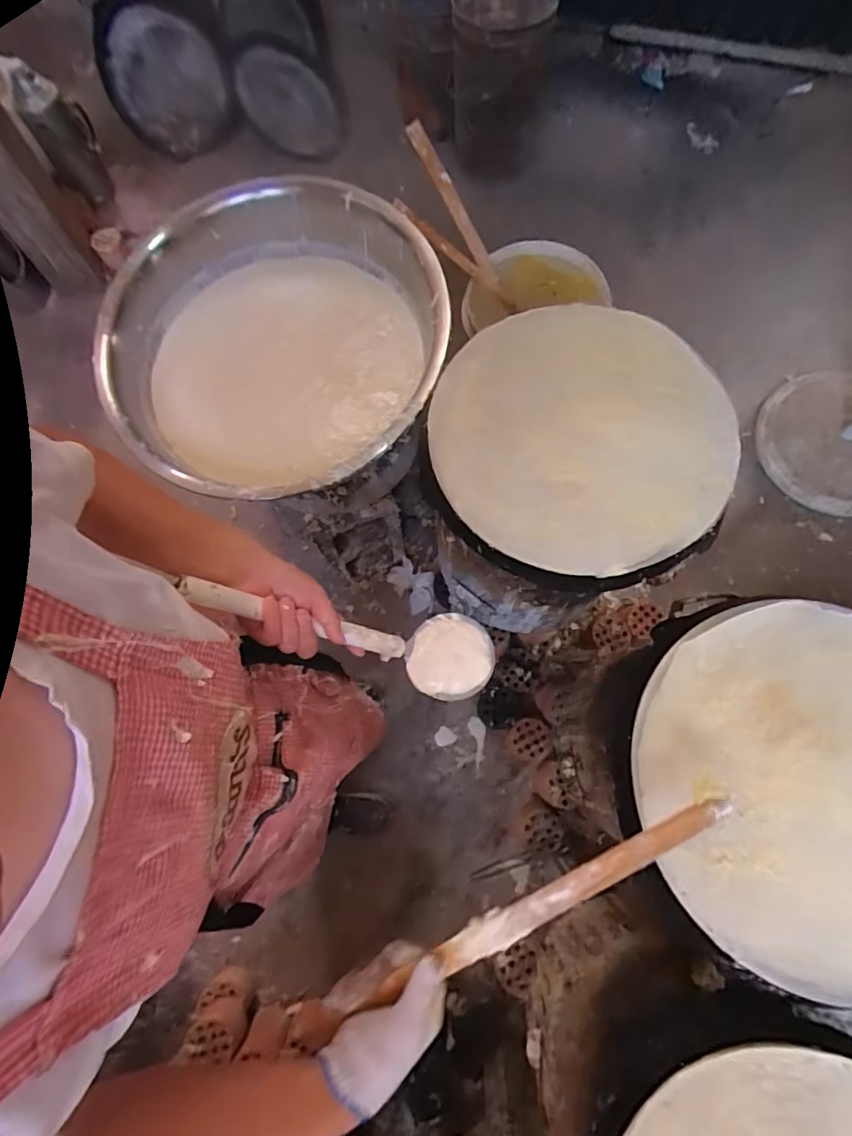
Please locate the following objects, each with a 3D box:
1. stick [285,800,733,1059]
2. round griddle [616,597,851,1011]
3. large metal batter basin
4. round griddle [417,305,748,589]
[{"bbox_3d":[0.080,0.321,0.484,0.440,0.013,0.028,-26,74,-4],"label":"stick"},{"bbox_3d":[0.417,0.230,0.567,0.389,0.042,0.378,-1,74,2],"label":"round griddle"},{"bbox_3d":[-0.241,-0.373,0.897,0.543,0.185,0.557,-1,74,2],"label":"large metal batter basin"},{"bbox_3d":[0.197,-0.167,0.692,0.377,0.050,0.391,-1,74,2],"label":"round griddle"}]

